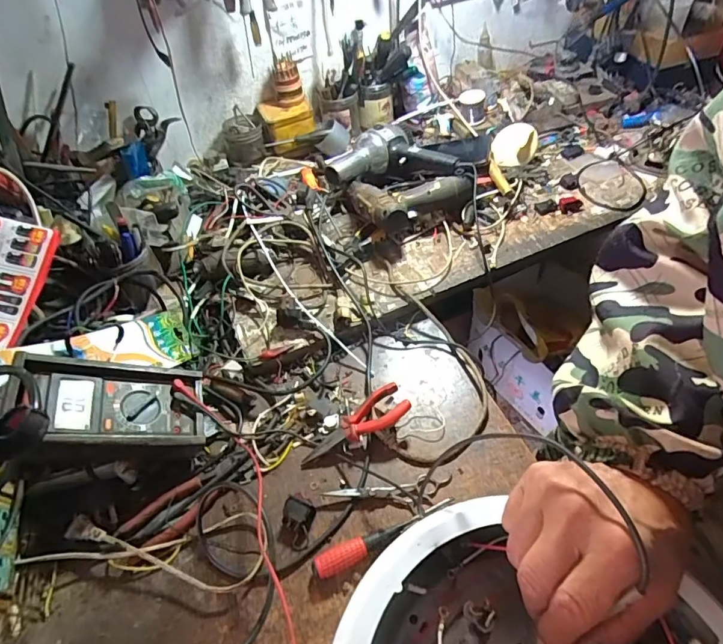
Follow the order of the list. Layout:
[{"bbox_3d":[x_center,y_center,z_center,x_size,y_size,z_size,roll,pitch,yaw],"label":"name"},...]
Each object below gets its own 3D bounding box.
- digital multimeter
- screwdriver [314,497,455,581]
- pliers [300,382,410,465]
[{"bbox_3d":[-0.277,0.091,0.527,0.187,0.031,0.098,9,55,-33],"label":"digital multimeter"},{"bbox_3d":[0.027,0.225,0.489,0.161,0.021,0.024,-20,52,-11],"label":"screwdriver"},{"bbox_3d":[-0.010,0.125,0.569,0.137,0.033,0.048,-23,53,-13],"label":"pliers"}]

